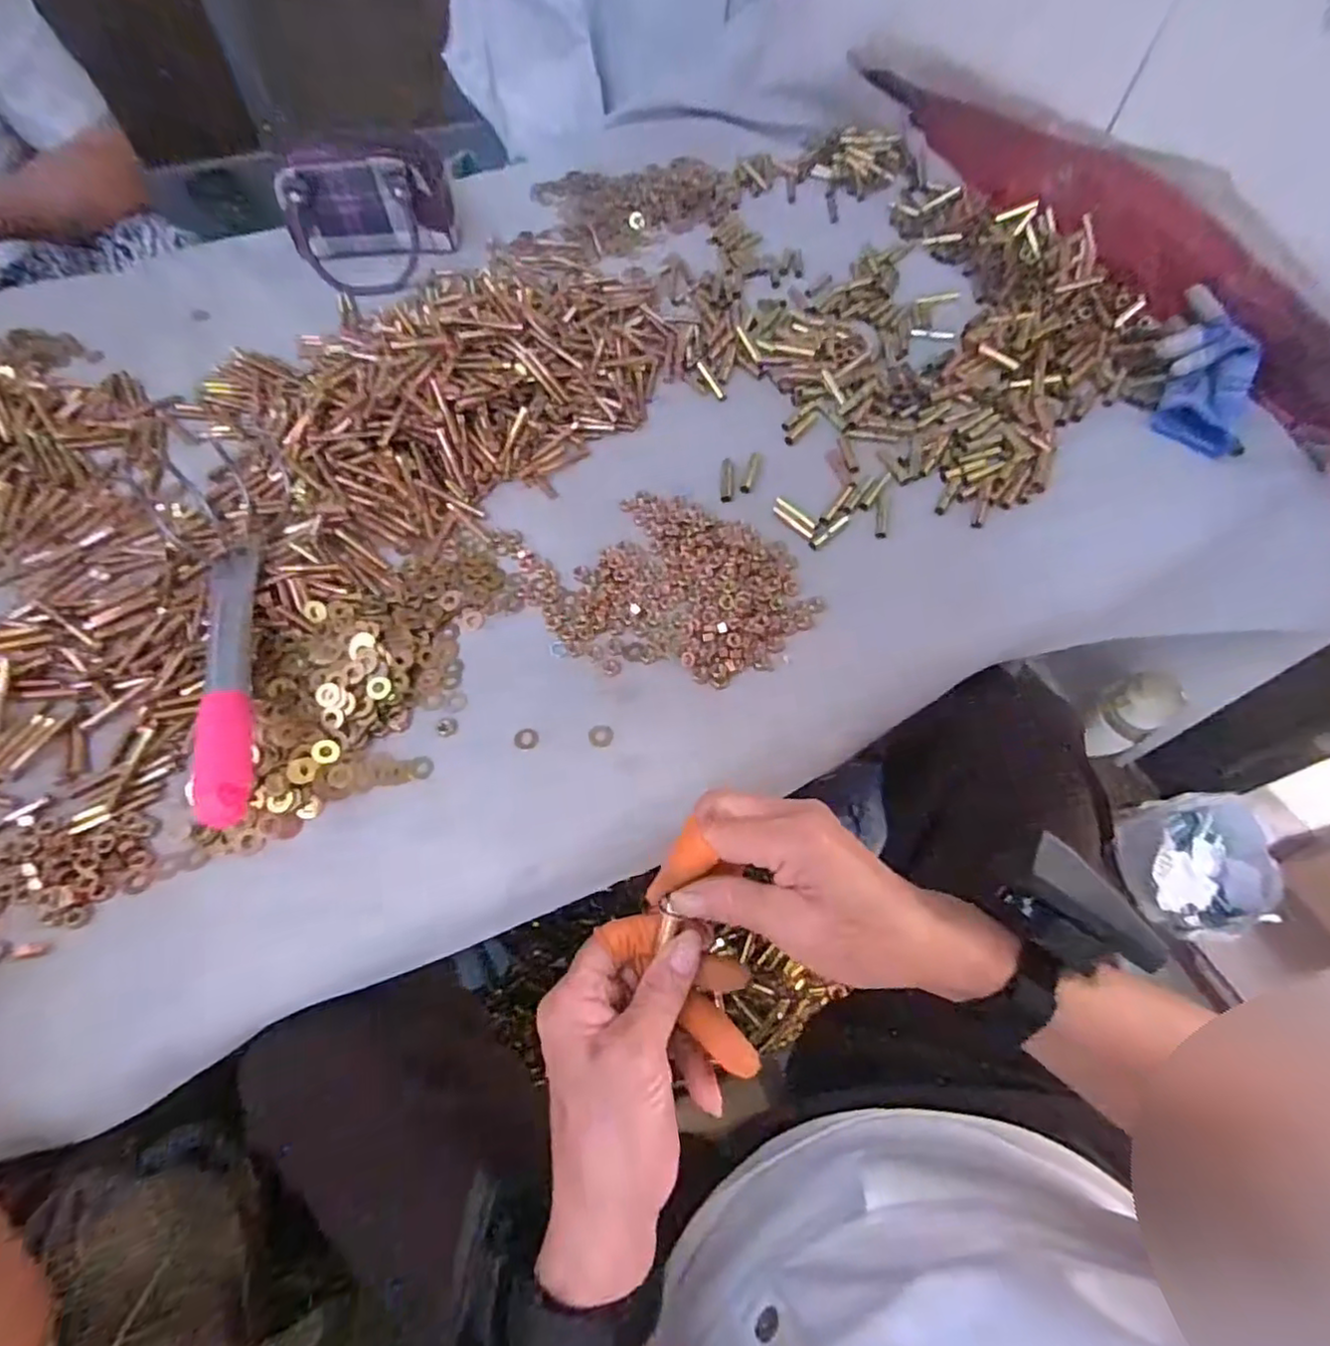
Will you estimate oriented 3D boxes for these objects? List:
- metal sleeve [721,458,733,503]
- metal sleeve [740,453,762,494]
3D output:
[{"bbox_3d":[0.055,-0.171,0.576,0.010,0.009,0.048,3,62,-1],"label":"metal sleeve"},{"bbox_3d":[0.077,-0.177,0.578,0.011,0.009,0.047,17,63,6],"label":"metal sleeve"}]

